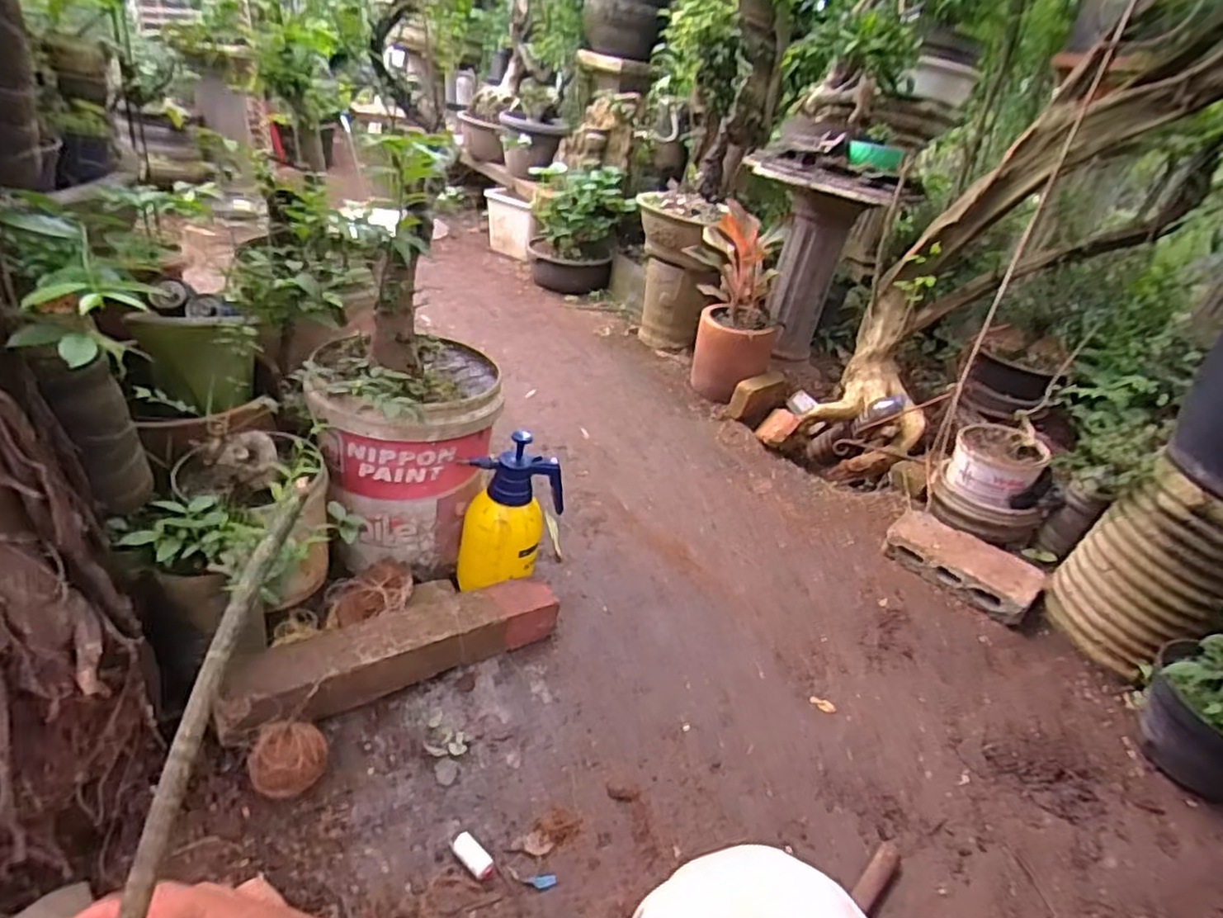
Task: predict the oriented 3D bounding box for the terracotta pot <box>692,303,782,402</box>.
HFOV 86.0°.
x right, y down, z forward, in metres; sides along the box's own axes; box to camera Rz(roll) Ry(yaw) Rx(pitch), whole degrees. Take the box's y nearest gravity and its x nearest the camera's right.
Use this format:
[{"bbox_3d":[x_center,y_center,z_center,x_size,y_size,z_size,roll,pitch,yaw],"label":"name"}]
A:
[{"bbox_3d":[0.357,-0.304,1.929,0.228,0.242,0.216,3,38,-2],"label":"terracotta pot"}]

